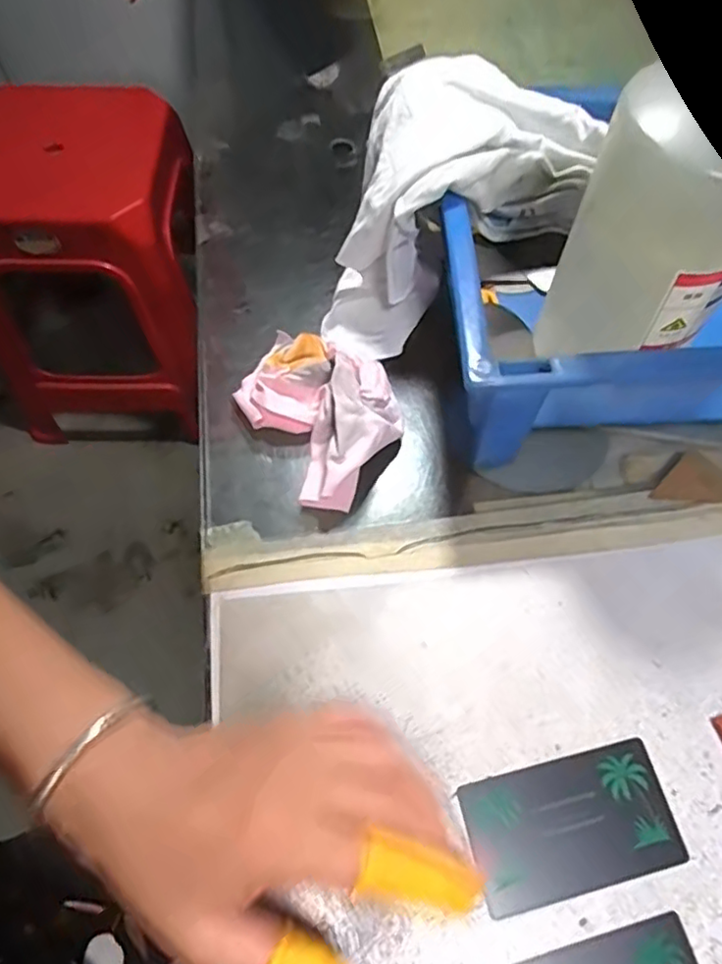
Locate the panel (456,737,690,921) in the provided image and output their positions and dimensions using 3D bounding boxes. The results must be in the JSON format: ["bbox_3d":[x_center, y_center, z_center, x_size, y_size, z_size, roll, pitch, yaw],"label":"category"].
[{"bbox_3d":[0.088,0.143,0.265,0.086,0.004,0.048,-12,62,-7],"label":"panel"}]

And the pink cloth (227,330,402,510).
[{"bbox_3d":[-0.020,-0.046,0.344,0.080,0.039,0.110,-29,66,-15],"label":"pink cloth"}]

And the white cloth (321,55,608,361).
[{"bbox_3d":[0.052,-0.143,0.357,0.121,0.109,0.124,18,63,9],"label":"white cloth"}]

